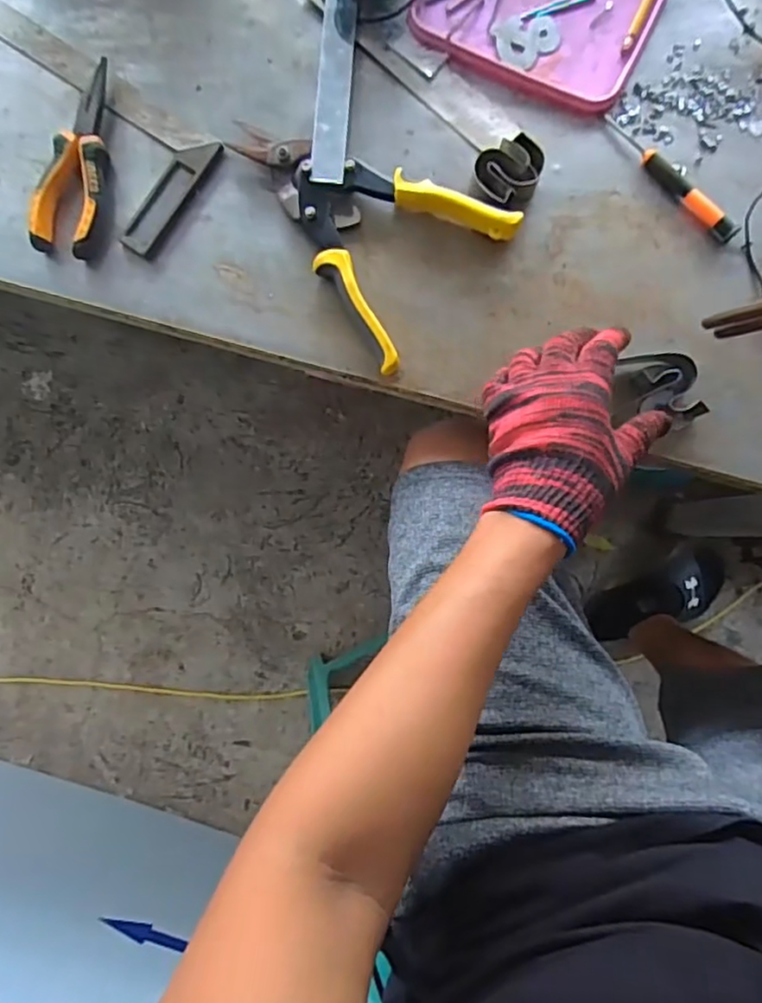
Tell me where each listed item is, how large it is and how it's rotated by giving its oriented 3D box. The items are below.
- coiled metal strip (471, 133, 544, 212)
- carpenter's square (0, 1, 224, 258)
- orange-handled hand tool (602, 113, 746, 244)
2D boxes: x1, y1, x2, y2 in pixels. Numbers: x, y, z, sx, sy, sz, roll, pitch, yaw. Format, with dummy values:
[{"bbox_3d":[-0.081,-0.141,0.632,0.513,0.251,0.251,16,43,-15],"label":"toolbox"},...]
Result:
[{"bbox_3d":[0.099,-0.254,0.500,0.055,0.027,0.043,-34,87,0],"label":"coiled metal strip"},{"bbox_3d":[-0.256,-0.312,0.521,0.244,0.013,0.108,36,89,3],"label":"carpenter's square"},{"bbox_3d":[0.230,-0.259,0.504,0.138,0.015,0.019,45,90,3],"label":"orange-handled hand tool"}]

